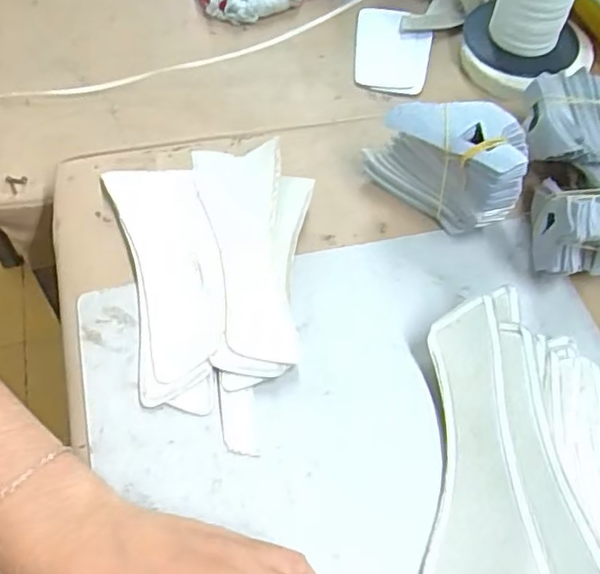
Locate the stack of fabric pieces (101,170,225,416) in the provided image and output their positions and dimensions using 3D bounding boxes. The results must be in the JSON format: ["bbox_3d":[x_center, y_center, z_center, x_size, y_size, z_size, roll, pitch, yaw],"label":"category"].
[{"bbox_3d":[-0.078,-0.007,0.388,0.057,0.011,0.170,-12,59,-11],"label":"stack of fabric pieces"}]

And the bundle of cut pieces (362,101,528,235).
[{"bbox_3d":[0.092,-0.079,0.410,0.099,0.075,0.044,26,60,12],"label":"bundle of cut pieces"}]

